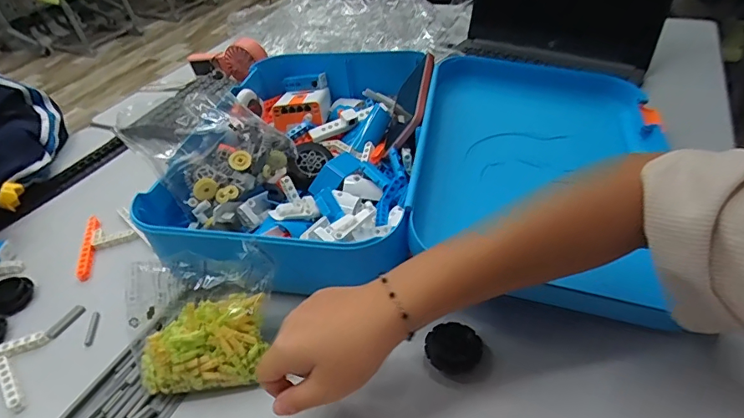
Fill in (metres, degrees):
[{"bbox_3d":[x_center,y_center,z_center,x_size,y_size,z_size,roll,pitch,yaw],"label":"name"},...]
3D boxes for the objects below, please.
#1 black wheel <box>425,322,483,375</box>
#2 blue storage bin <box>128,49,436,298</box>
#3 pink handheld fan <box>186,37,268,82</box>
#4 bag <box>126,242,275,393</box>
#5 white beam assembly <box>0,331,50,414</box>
[{"bbox_3d":[0.073,0.124,0.418,0.049,0.019,0.042,-1,40,8],"label":"black wheel"},{"bbox_3d":[-0.077,-0.062,0.587,0.275,0.112,0.423,3,41,11],"label":"blue storage bin"},{"bbox_3d":[-0.280,-0.274,0.889,0.190,0.066,0.032,1,35,31],"label":"pink handheld fan"},{"bbox_3d":[-0.148,0.095,0.407,0.119,0.113,0.041,-5,-4,-6],"label":"bag"},{"bbox_3d":[-0.337,0.145,0.451,0.096,0.010,0.058,20,47,29],"label":"white beam assembly"}]

